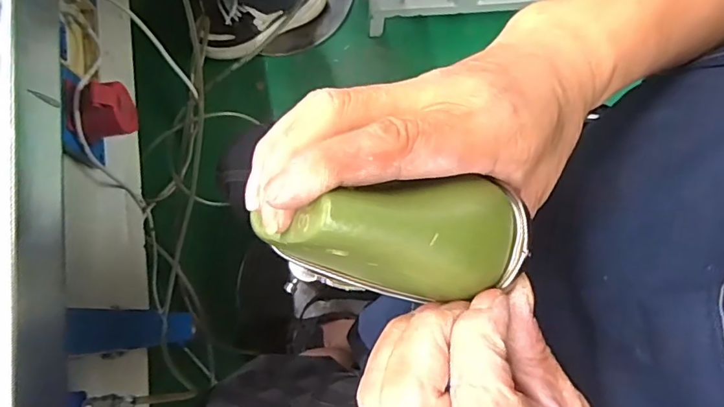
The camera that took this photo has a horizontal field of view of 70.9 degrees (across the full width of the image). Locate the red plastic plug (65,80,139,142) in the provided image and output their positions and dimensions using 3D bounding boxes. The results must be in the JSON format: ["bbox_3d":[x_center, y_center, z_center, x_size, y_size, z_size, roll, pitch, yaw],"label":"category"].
[{"bbox_3d":[-0.338,-0.126,0.660,0.075,0.066,0.057,-14,77,-4],"label":"red plastic plug"}]

